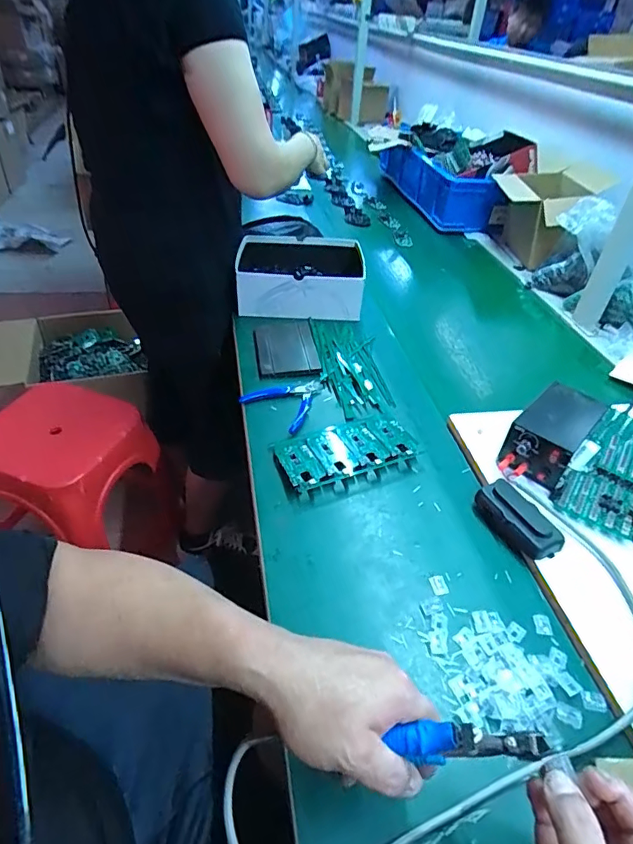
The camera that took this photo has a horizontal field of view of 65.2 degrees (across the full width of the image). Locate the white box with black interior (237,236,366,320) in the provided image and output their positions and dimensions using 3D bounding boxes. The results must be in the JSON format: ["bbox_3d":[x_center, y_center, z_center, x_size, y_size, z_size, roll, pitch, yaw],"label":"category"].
[{"bbox_3d":[-0.034,-0.301,1.019,0.250,0.081,0.216,5,41,0],"label":"white box with black interior"}]

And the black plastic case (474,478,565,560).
[{"bbox_3d":[0.239,0.118,0.589,0.049,0.030,0.101,-18,46,-24],"label":"black plastic case"}]

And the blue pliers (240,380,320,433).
[{"bbox_3d":[-0.060,-0.034,0.766,0.104,0.016,0.131,15,42,11],"label":"blue pliers"}]

